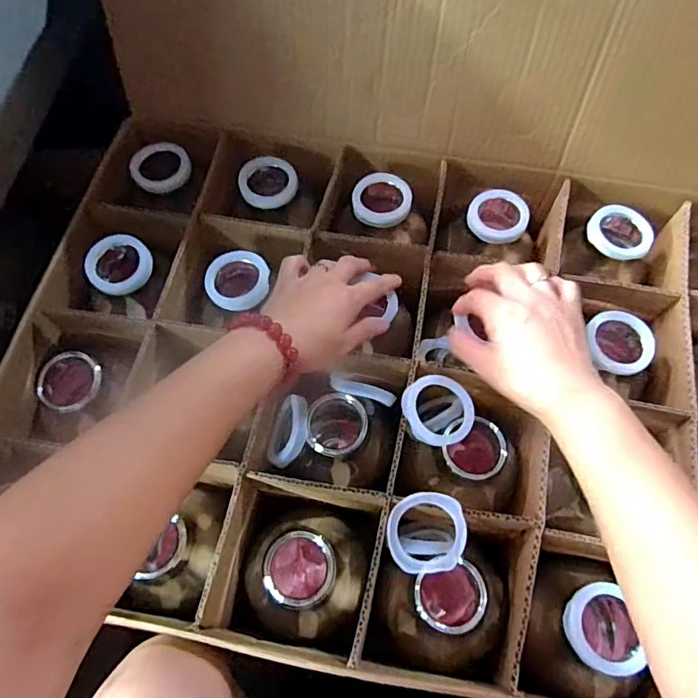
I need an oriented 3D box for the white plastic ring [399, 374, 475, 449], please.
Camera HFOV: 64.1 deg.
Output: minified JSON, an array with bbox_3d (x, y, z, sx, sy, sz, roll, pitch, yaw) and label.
[{"bbox_3d":[0.070,0.048,0.438,0.056,0.014,0.053,0,67,0],"label":"white plastic ring"}]

